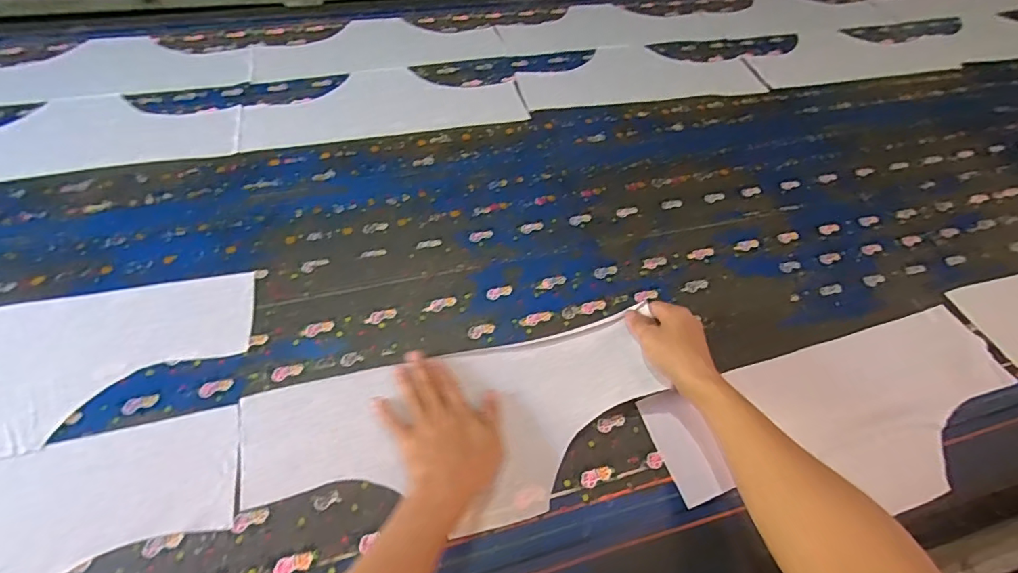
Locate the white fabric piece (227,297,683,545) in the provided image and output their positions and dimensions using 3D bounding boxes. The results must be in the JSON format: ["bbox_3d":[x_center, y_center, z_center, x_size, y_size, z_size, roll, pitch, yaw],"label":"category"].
[{"bbox_3d":[-0.054,0.157,0.525,0.437,0.023,0.187,-10,60,-10],"label":"white fabric piece"}]

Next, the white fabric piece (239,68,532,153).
[{"bbox_3d":[-0.211,-0.322,0.856,0.463,0.006,0.179,-9,54,-10],"label":"white fabric piece"}]

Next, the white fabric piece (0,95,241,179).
[{"bbox_3d":[-0.693,-0.241,0.773,0.497,0.012,0.188,-9,54,-10],"label":"white fabric piece"}]

